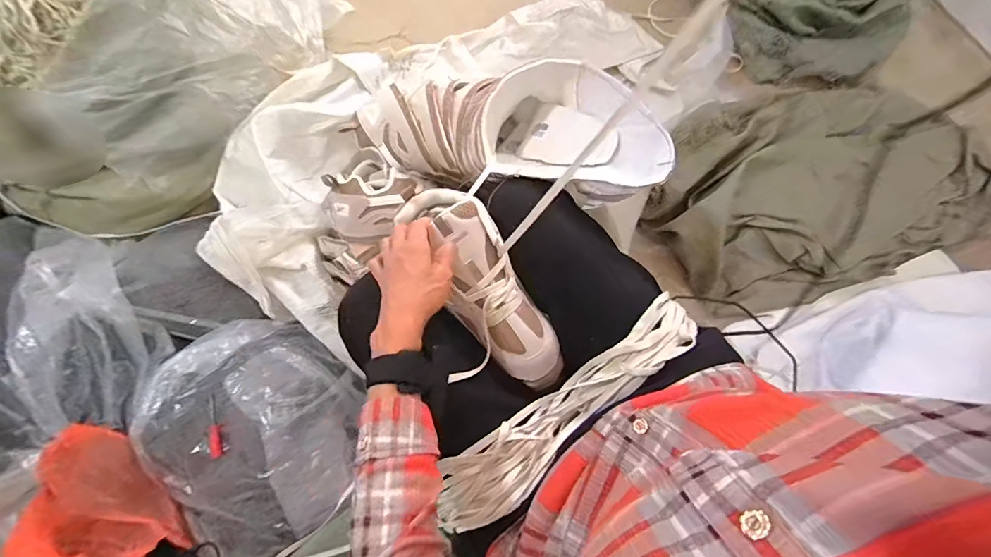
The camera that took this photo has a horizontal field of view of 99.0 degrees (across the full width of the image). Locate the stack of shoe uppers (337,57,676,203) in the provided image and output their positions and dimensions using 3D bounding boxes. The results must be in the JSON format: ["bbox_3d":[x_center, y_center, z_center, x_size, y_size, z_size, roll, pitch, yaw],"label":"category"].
[{"bbox_3d":[0.013,-0.196,0.562,0.400,0.123,0.155,14,79,3],"label":"stack of shoe uppers"}]

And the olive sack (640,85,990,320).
[{"bbox_3d":[0.633,-0.196,0.812,0.679,0.080,0.408,-19,79,-3],"label":"olive sack"}]

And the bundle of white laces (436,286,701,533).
[{"bbox_3d":[0.084,0.136,0.443,0.327,0.044,0.068,-35,80,-6],"label":"bundle of white laces"}]

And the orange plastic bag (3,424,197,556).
[{"bbox_3d":[-0.609,0.343,0.631,0.194,0.058,0.264,-35,80,-6],"label":"orange plastic bag"}]

